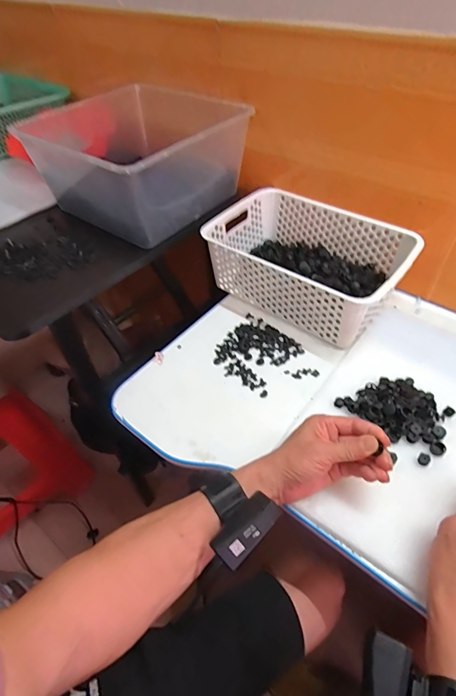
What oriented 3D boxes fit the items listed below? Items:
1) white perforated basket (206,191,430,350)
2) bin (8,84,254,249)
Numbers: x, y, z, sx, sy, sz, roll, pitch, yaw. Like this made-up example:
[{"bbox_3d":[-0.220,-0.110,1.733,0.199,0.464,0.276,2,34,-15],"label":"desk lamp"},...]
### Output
[{"bbox_3d":[0.135,-0.147,0.657,0.304,0.111,0.203,30,56,26],"label":"white perforated basket"},{"bbox_3d":[-0.165,-0.340,0.682,0.339,0.133,0.283,31,57,27],"label":"bin"}]

